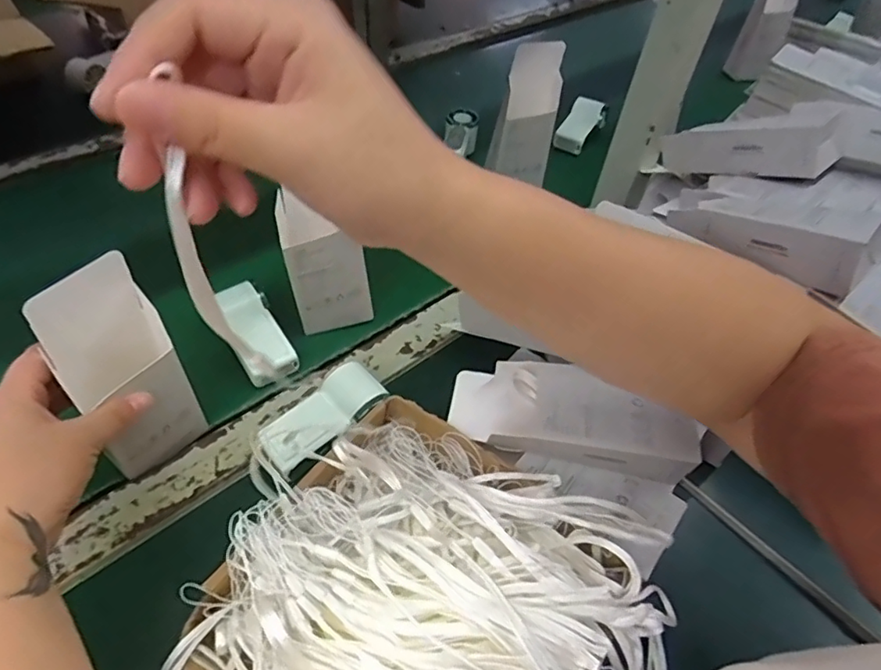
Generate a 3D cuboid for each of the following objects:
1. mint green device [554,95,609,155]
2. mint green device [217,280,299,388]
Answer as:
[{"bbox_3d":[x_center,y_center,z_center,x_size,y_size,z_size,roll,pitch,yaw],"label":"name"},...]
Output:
[{"bbox_3d":[0.182,-0.275,0.740,0.044,0.028,0.080,29,74,18],"label":"mint green device"},{"bbox_3d":[-0.152,-0.003,0.462,0.039,0.017,0.086,-24,72,-25],"label":"mint green device"}]

